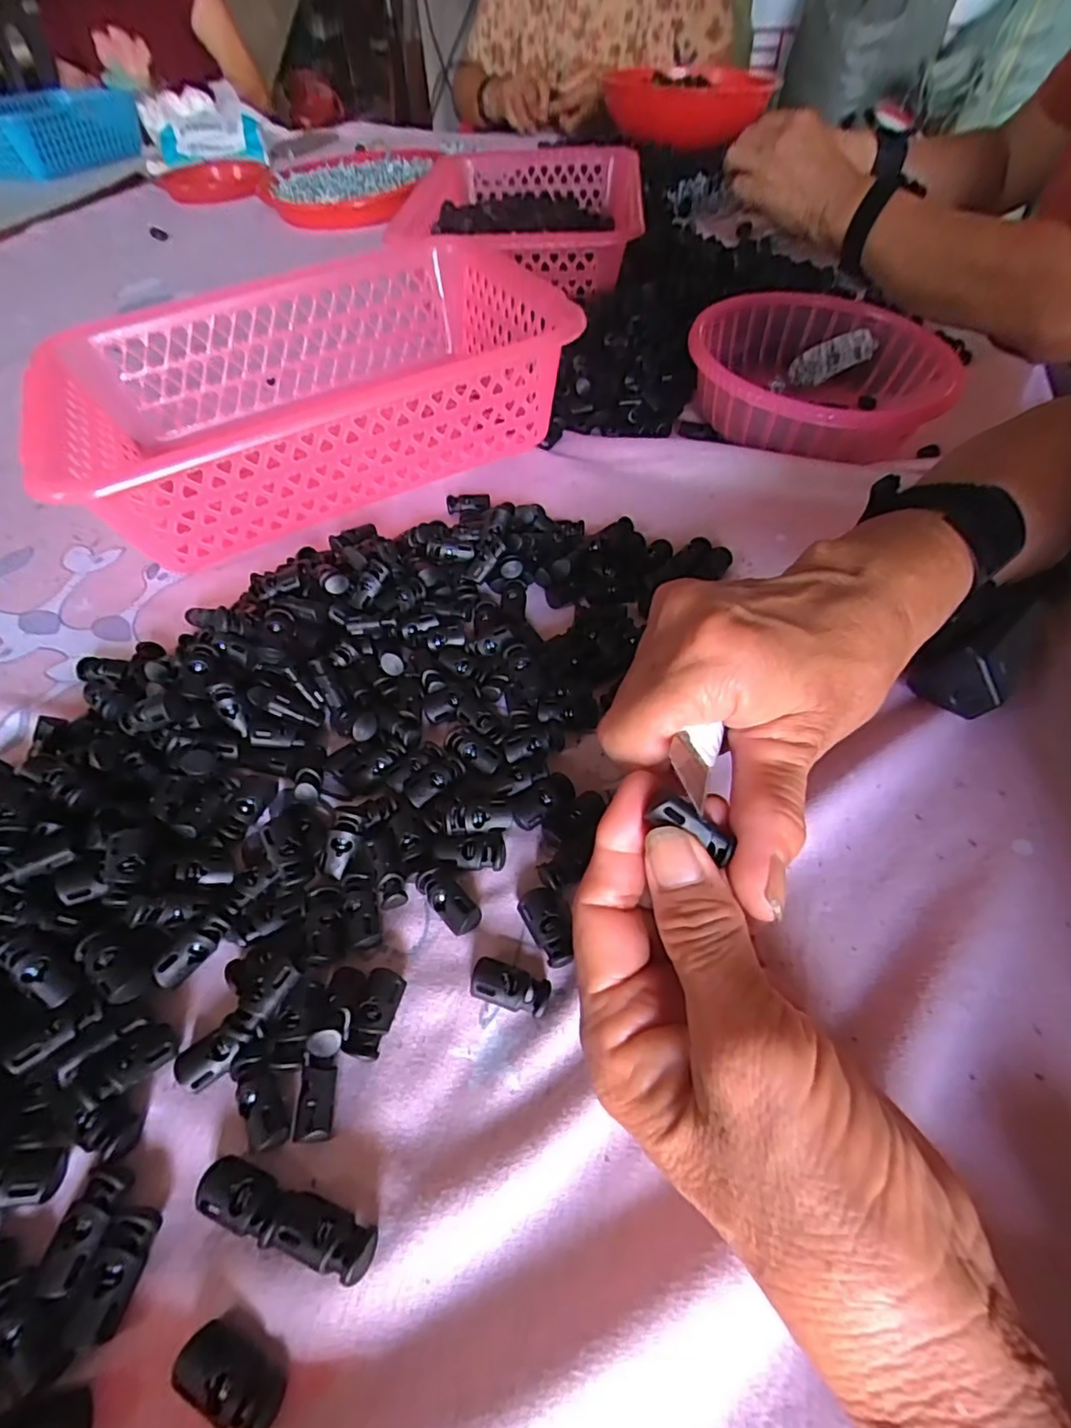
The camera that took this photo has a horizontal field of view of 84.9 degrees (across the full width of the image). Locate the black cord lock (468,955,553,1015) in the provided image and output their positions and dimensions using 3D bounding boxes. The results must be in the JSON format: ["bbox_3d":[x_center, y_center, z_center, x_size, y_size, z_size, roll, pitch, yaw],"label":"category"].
[{"bbox_3d":[-0.009,0.095,0.205,0.027,0.009,0.014,13,55,10],"label":"black cord lock"}]

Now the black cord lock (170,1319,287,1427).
[{"bbox_3d":[-0.078,0.168,0.148,0.028,0.007,0.014,21,57,15],"label":"black cord lock"}]

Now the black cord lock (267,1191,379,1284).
[{"bbox_3d":[-0.060,0.145,0.163,0.031,0.011,0.012,13,55,11],"label":"black cord lock"}]

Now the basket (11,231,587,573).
[{"bbox_3d":[-0.145,-0.210,0.386,0.298,0.086,0.209,-23,57,-15],"label":"basket"}]

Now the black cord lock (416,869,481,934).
[{"bbox_3d":[-0.033,0.071,0.221,0.029,0.011,0.011,38,63,25],"label":"black cord lock"}]

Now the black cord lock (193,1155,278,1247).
[{"bbox_3d":[-0.085,0.141,0.171,0.027,0.009,0.013,17,56,13],"label":"black cord lock"}]

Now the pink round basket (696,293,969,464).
[{"bbox_3d":[0.189,-0.229,0.404,0.158,0.051,0.164,0,54,1],"label":"pink round basket"}]

